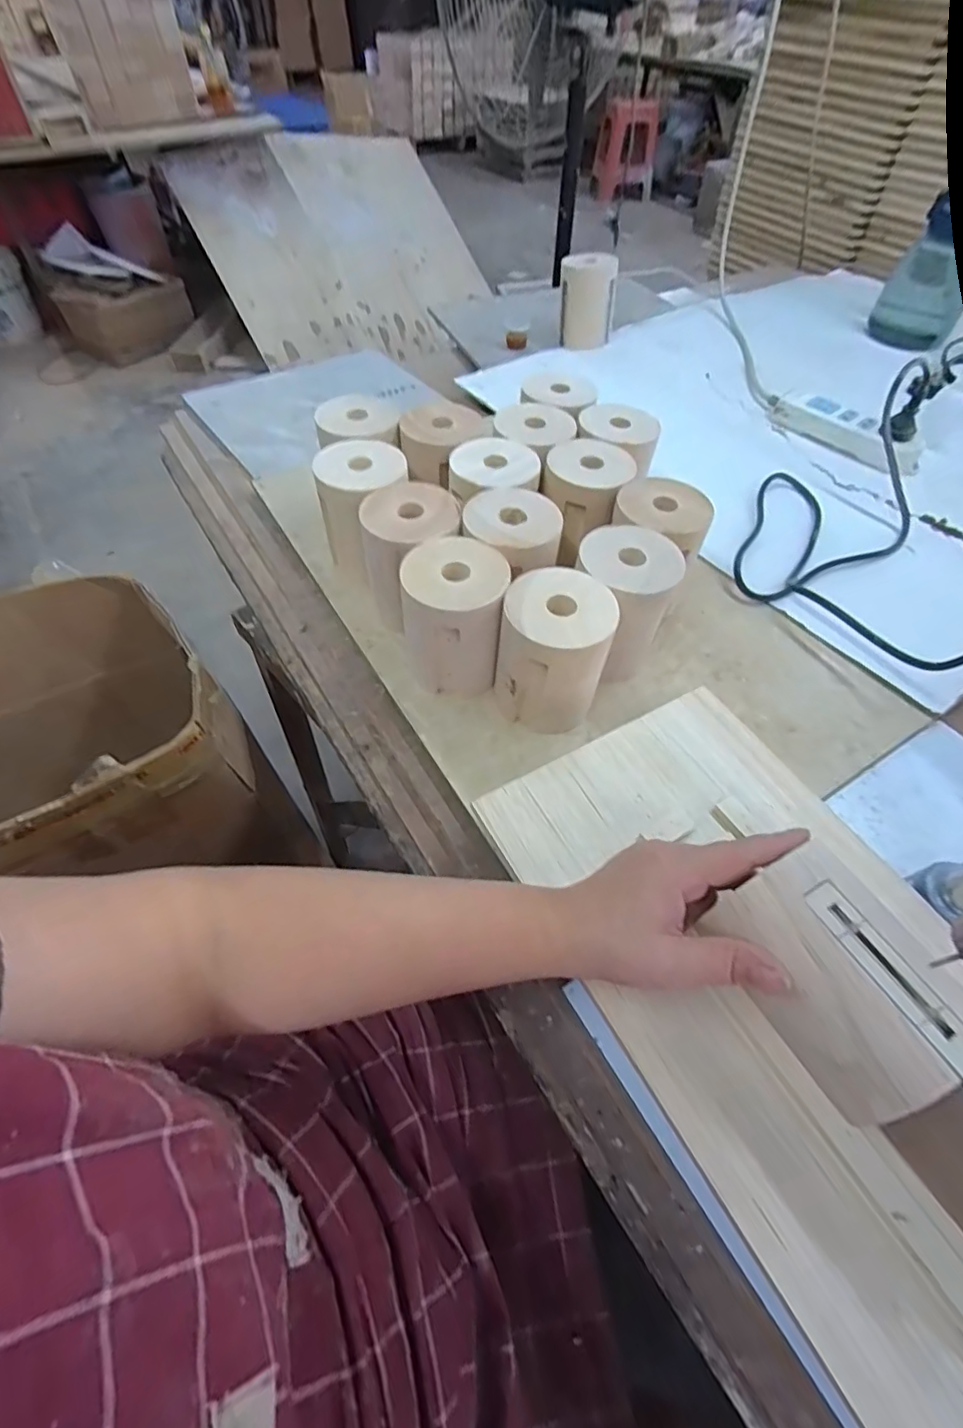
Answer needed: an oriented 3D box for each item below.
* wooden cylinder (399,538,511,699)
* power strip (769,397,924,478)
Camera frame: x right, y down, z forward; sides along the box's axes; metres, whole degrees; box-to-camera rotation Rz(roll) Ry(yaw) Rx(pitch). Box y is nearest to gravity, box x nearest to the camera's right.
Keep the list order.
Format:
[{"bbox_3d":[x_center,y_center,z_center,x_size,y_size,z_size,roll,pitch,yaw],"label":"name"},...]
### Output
[{"bbox_3d":[-0.020,-0.074,0.445,0.079,0.099,0.076,1,55,1],"label":"wooden cylinder"},{"bbox_3d":[0.448,-0.347,0.690,0.070,0.035,0.181,-33,61,-21],"label":"power strip"}]

